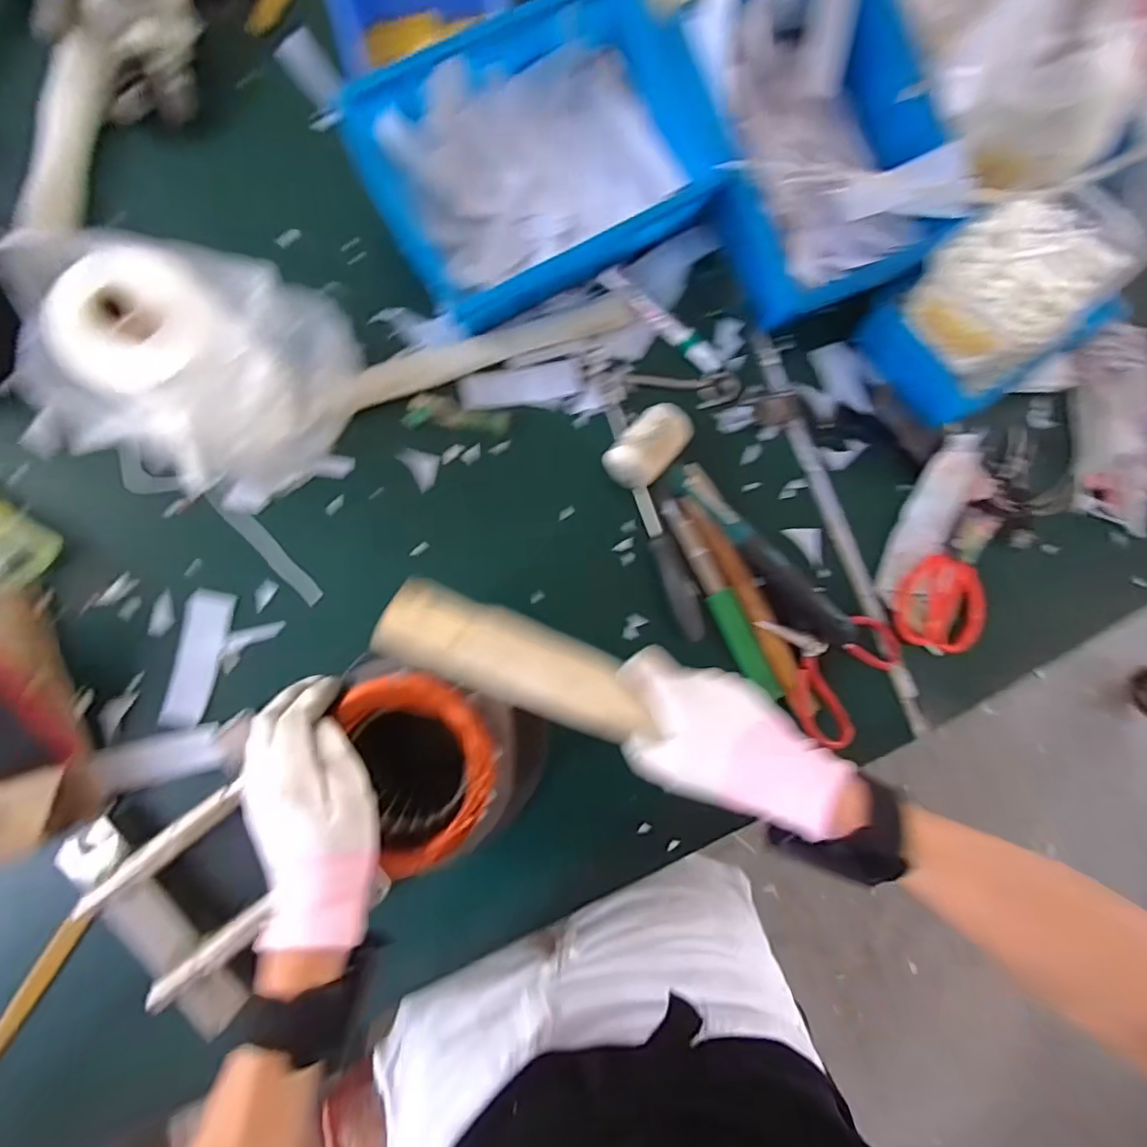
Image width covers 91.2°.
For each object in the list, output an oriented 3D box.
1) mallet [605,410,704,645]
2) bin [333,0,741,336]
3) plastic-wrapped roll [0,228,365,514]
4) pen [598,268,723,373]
[{"bbox_3d":[0.084,-0.045,0.534,0.081,0.038,0.213,-12,99,-8],"label":"mallet"},{"bbox_3d":[-0.031,-0.360,0.506,0.280,0.102,0.195,-28,91,-8],"label":"bin"},{"bbox_3d":[-0.268,-0.140,0.427,0.174,0.173,0.154,2,87,-8],"label":"plastic-wrapped roll"},{"bbox_3d":[0.085,-0.247,0.552,0.143,0.016,0.021,40,83,-4],"label":"pen"}]

